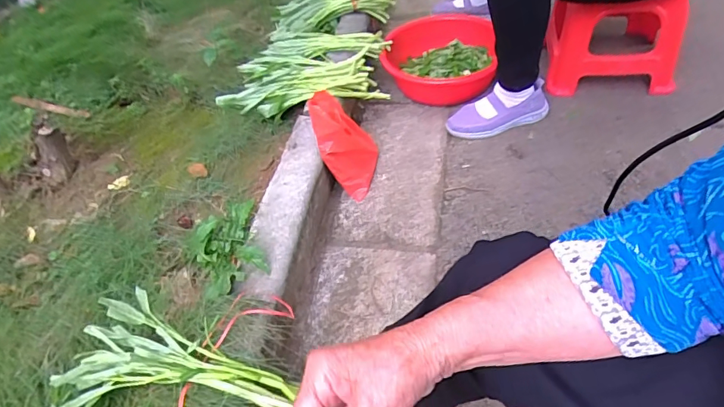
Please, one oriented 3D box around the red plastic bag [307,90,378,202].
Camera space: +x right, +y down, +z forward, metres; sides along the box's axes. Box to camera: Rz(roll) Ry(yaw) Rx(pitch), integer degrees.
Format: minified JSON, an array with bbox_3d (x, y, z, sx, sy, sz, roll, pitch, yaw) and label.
[{"bbox_3d":[-0.043,-0.139,1.043,0.126,0.205,0.154,-4,46,8],"label":"red plastic bag"}]

